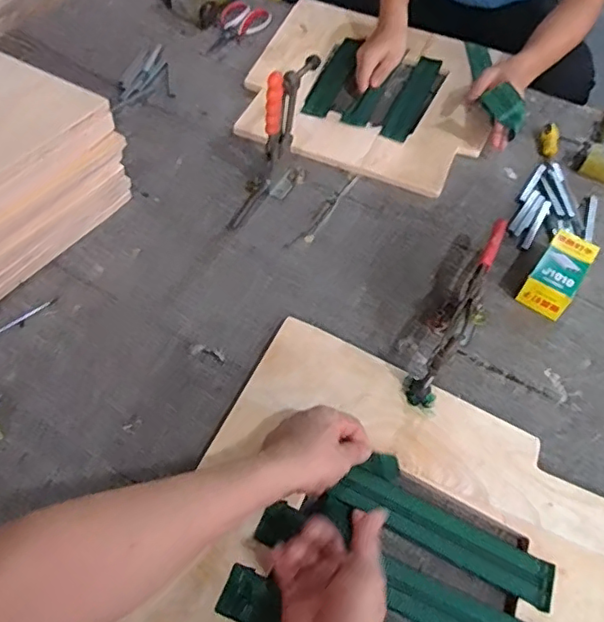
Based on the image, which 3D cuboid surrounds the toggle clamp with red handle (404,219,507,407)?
[{"bbox_3d":[0.211,-0.009,0.719,0.066,0.121,0.294,27,57,15],"label":"toggle clamp with red handle"}]

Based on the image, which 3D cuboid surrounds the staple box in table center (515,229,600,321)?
[{"bbox_3d":[0.367,-0.055,0.797,0.062,0.057,0.129,31,59,17],"label":"staple box in table center"}]

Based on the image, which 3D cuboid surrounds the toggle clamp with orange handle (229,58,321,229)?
[{"bbox_3d":[-0.044,-0.246,0.812,0.068,0.199,0.195,19,56,9],"label":"toggle clamp with orange handle"}]

